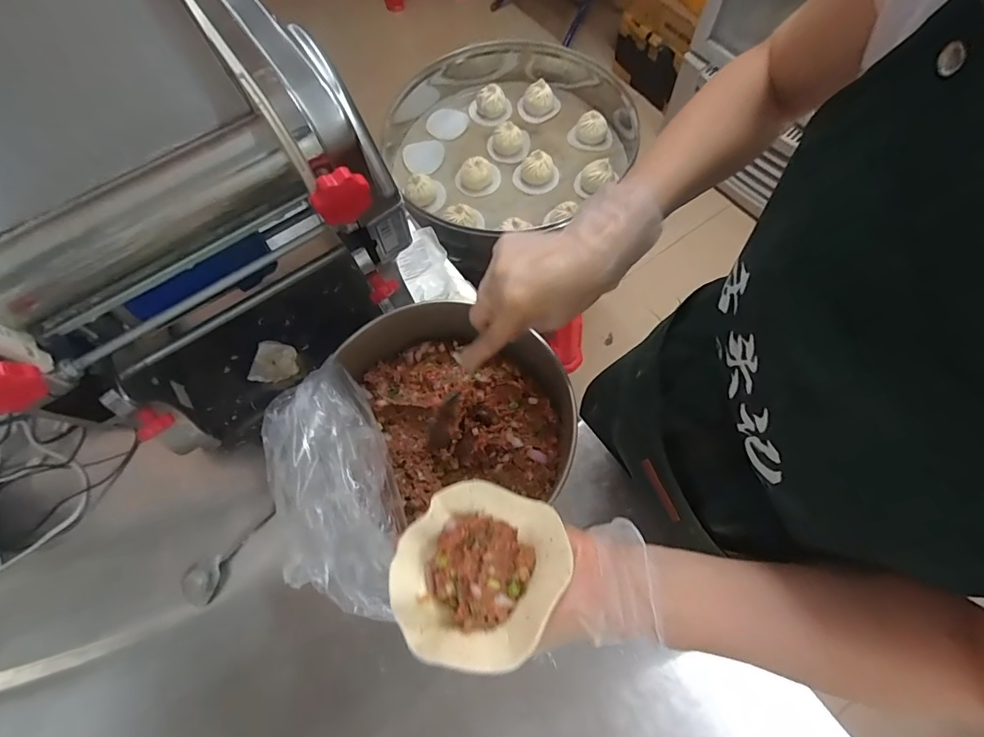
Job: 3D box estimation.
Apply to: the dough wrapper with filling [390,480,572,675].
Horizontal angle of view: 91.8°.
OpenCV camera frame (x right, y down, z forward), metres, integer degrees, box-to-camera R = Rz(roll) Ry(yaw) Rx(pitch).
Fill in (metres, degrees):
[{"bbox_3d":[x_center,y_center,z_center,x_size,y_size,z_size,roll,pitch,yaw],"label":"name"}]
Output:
[{"bbox_3d":[-0.009,0.135,0.319,0.100,0.049,0.120,30,73,14],"label":"dough wrapper with filling"}]

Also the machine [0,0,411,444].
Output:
[{"bbox_3d":[-0.321,-0.171,0.505,0.356,0.466,0.392,-32,70,-10],"label":"machine"}]

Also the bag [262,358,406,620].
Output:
[{"bbox_3d":[-0.136,0.101,0.412,0.138,0.104,0.218,-11,68,-2],"label":"bag"}]

